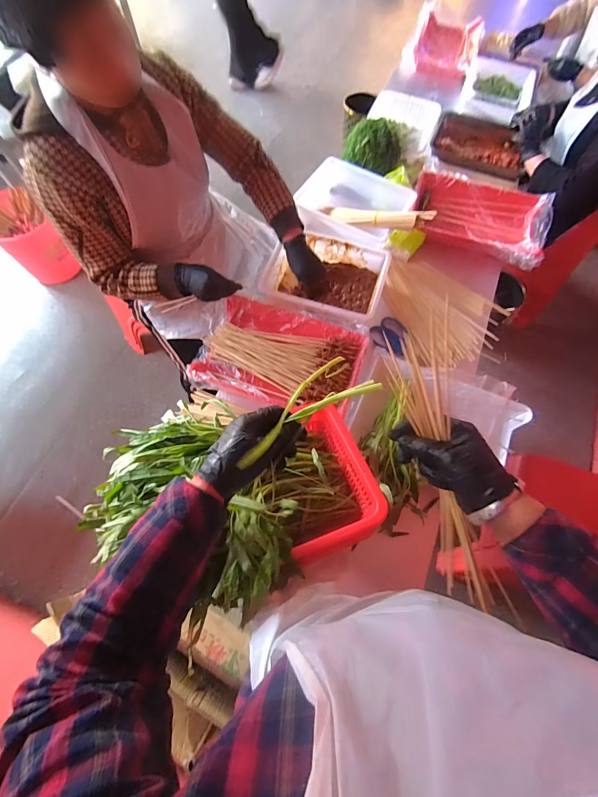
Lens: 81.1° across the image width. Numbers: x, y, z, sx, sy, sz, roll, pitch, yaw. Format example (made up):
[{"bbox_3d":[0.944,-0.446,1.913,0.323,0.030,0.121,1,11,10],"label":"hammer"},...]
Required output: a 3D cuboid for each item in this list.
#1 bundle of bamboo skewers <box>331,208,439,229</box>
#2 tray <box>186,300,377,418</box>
[{"bbox_3d":[0.228,-0.523,1.009,0.317,0.039,0.055,15,67,23],"label":"bundle of bamboo skewers"},{"bbox_3d":[-0.038,-0.102,0.884,0.411,0.047,0.256,14,68,4],"label":"tray"}]

